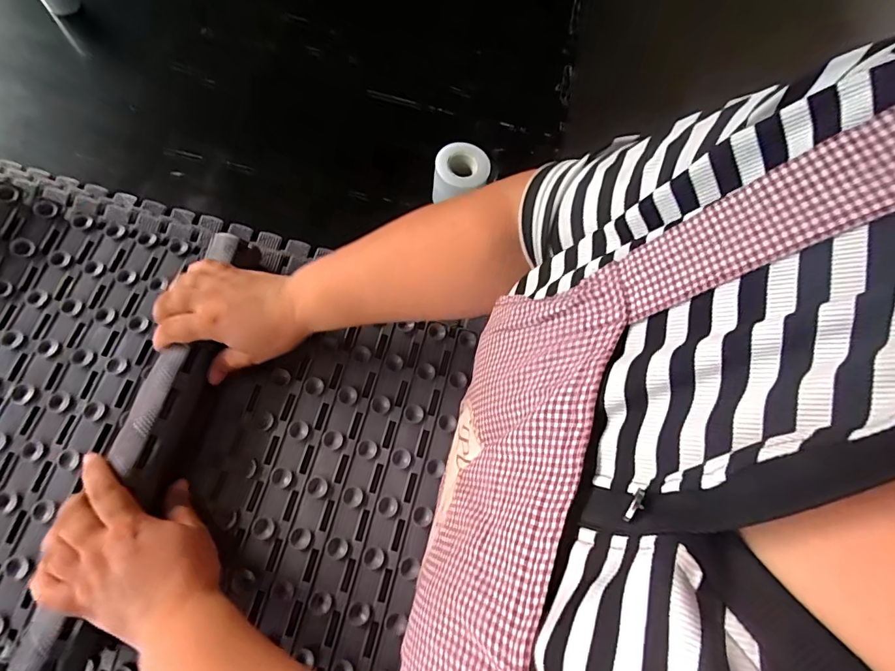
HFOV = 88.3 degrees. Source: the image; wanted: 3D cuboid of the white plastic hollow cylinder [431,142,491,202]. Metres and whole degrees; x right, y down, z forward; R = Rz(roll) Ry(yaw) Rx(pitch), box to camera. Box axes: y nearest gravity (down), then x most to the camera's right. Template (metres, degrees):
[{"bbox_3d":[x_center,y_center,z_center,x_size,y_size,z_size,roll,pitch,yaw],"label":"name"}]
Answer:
[{"bbox_3d":[0.015,-0.190,0.577,0.063,0.071,0.061,2,72,-6],"label":"white plastic hollow cylinder"}]

